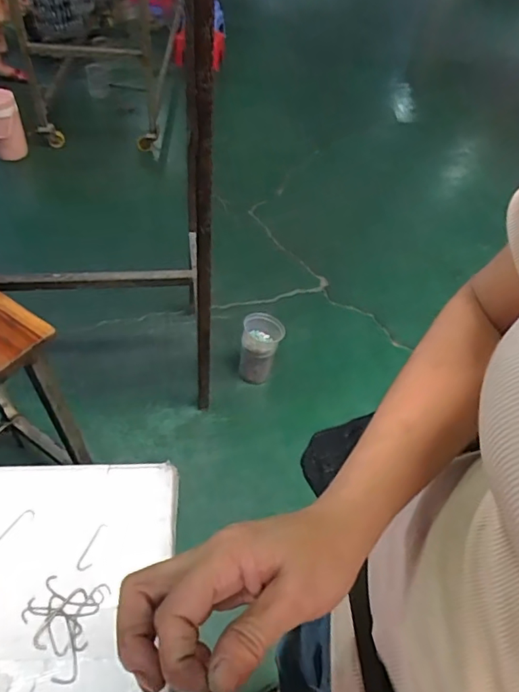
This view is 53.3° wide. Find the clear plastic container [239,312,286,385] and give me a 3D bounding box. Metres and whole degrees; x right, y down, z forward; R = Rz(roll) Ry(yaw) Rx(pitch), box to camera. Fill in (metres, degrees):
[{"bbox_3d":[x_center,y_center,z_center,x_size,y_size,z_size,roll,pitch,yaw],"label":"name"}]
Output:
[{"bbox_3d":[0.004,0.006,1.481,0.111,0.207,0.111,9,49,2],"label":"clear plastic container"}]

